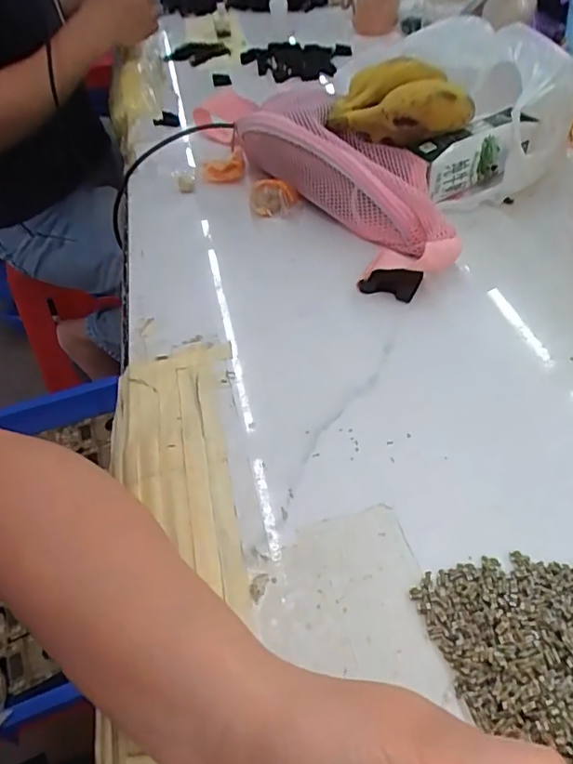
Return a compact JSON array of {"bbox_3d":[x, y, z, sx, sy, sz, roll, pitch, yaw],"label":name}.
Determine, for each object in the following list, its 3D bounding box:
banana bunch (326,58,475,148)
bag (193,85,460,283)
[{"bbox_3d":[0.101,-0.242,0.475,0.121,0.066,0.066,1,47,5],"label":"banana bunch"},{"bbox_3d":[0.030,-0.215,0.501,0.108,0.079,0.359,-27,50,-17],"label":"bag"}]

